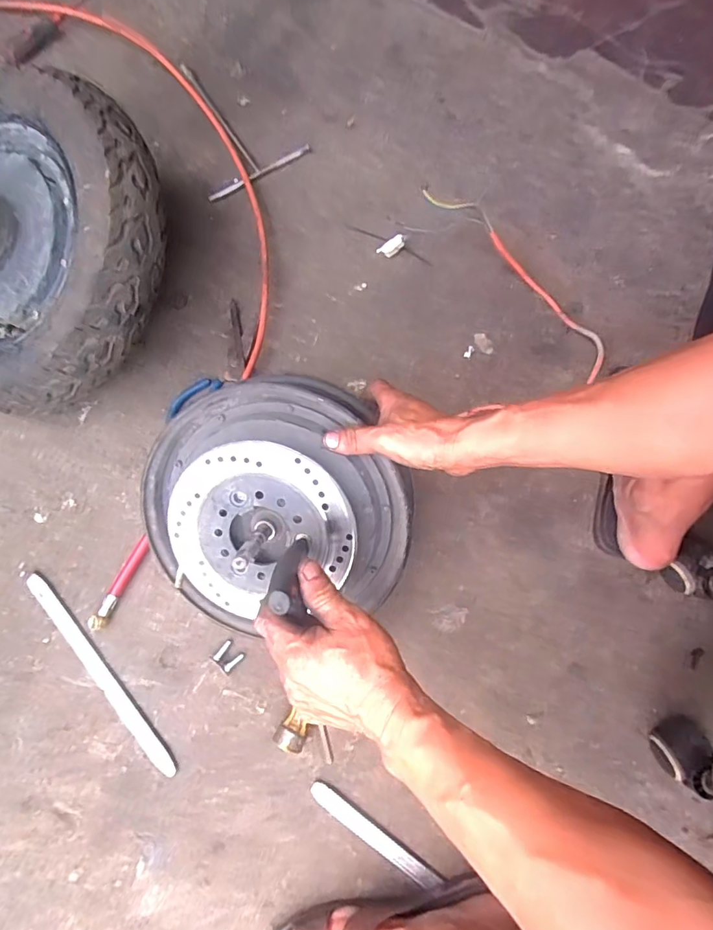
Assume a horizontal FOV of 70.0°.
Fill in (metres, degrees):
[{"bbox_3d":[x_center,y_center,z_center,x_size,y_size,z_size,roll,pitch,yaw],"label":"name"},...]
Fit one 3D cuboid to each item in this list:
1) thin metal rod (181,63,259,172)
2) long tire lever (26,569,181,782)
[{"bbox_3d":[-0.220,-0.555,0.804,0.013,0.013,0.247,-30,77,-7],"label":"thin metal rod"},{"bbox_3d":[-0.293,0.233,0.575,0.023,0.005,0.275,-42,76,-12],"label":"long tire lever"}]

